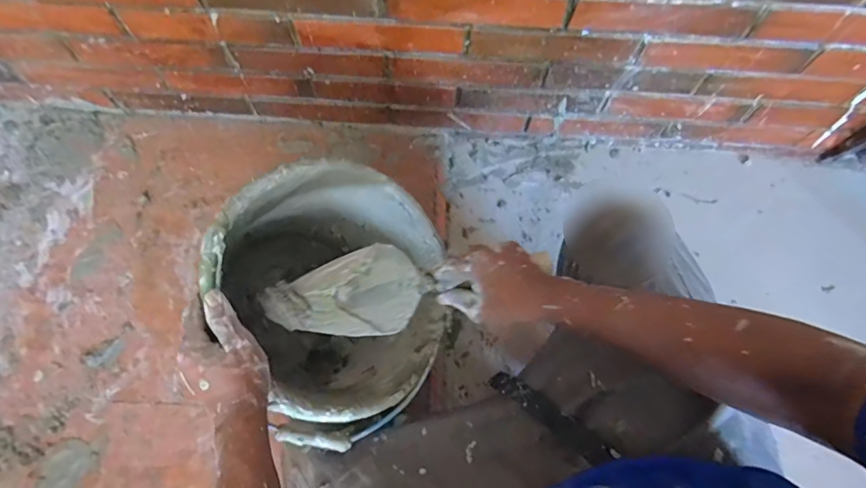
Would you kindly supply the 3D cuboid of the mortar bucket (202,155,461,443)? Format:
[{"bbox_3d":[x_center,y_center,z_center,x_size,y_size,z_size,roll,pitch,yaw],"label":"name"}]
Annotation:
[{"bbox_3d":[-0.148,0.075,0.633,0.267,0.218,0.308,-22,90,-37],"label":"mortar bucket"}]

